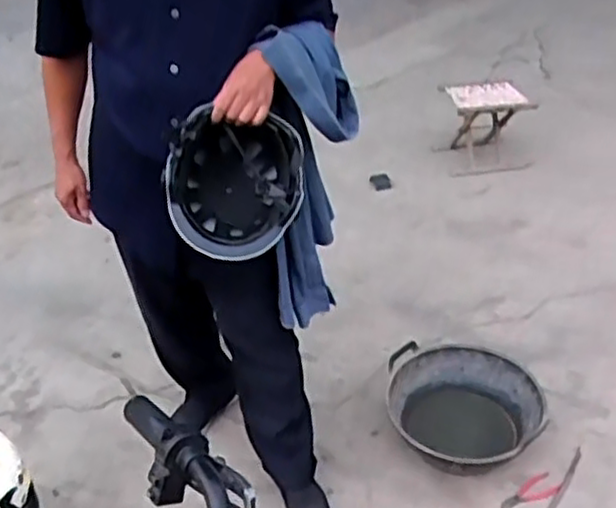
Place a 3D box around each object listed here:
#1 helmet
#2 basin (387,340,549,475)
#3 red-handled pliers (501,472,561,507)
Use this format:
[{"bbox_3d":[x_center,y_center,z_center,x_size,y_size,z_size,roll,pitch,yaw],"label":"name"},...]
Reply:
[{"bbox_3d":[-0.127,-0.112,1.192,0.220,0.234,0.150,-5,0,-15],"label":"helmet"},{"bbox_3d":[0.383,0.373,1.754,0.344,0.131,0.345,-2,36,2],"label":"basin"},{"bbox_3d":[0.495,0.538,1.608,0.142,0.009,0.060,-15,38,-15],"label":"red-handled pliers"}]

